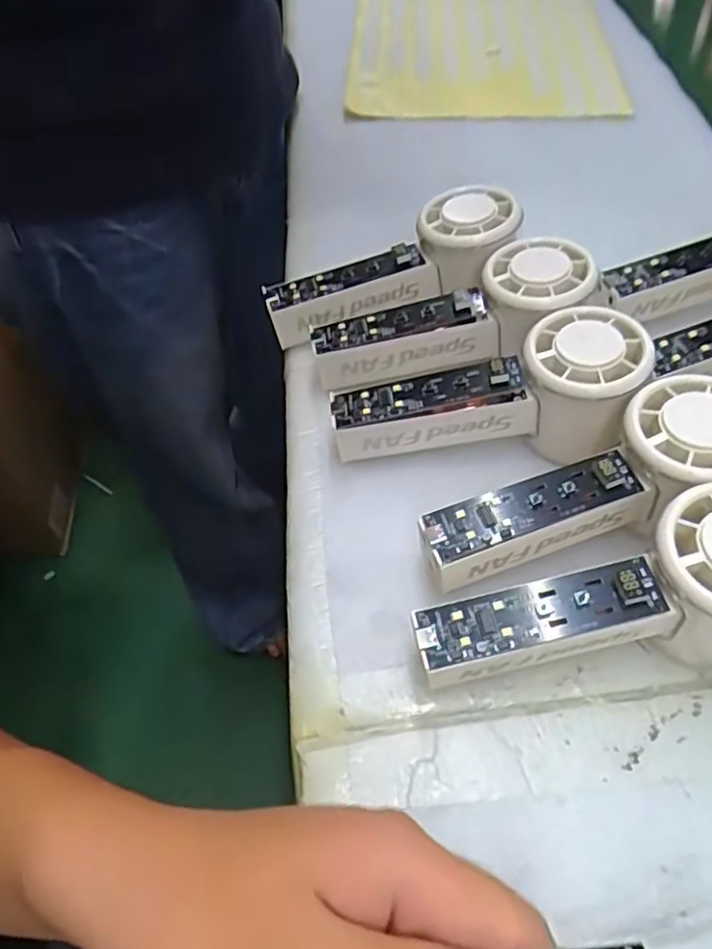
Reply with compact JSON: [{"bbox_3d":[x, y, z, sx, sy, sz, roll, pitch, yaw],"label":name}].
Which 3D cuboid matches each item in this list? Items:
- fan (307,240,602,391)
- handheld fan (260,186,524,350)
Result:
[{"bbox_3d":[0.052,-0.080,0.360,0.152,0.037,0.060,-21,53,9],"label":"fan"},{"bbox_3d":[0.022,-0.117,0.391,0.151,0.030,0.058,-22,54,6],"label":"handheld fan"}]

